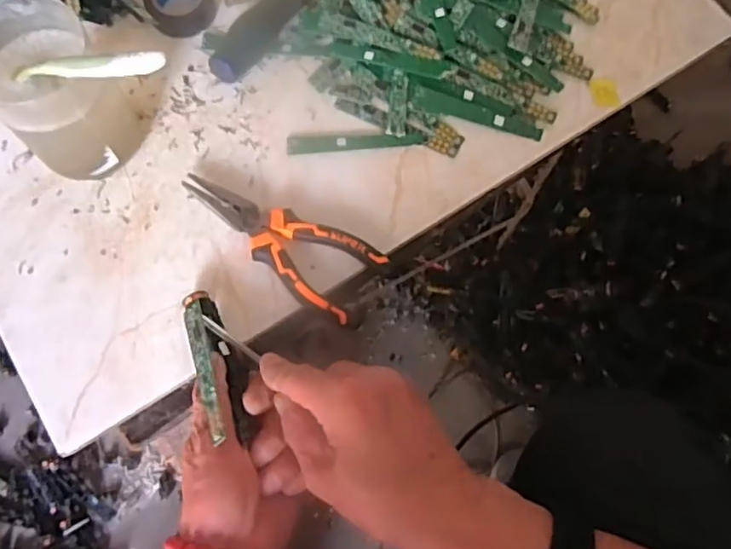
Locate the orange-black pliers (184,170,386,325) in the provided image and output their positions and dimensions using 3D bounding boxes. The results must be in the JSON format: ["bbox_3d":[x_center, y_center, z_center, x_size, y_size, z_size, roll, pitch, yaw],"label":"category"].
[{"bbox_3d":[-0.062,-0.025,0.423,0.145,0.018,0.054,31,73,9],"label":"orange-black pliers"}]

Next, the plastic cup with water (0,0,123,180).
[{"bbox_3d":[-0.196,-0.112,0.404,0.087,0.108,0.073,42,75,12],"label":"plastic cup with water"}]

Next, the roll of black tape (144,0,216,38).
[{"bbox_3d":[-0.142,-0.210,0.476,0.053,0.020,0.046,-20,73,-8],"label":"roll of black tape"}]

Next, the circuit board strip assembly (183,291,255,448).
[{"bbox_3d":[-0.091,0.052,0.374,0.024,0.024,0.101,-21,60,-8],"label":"circuit board strip assembly"}]

